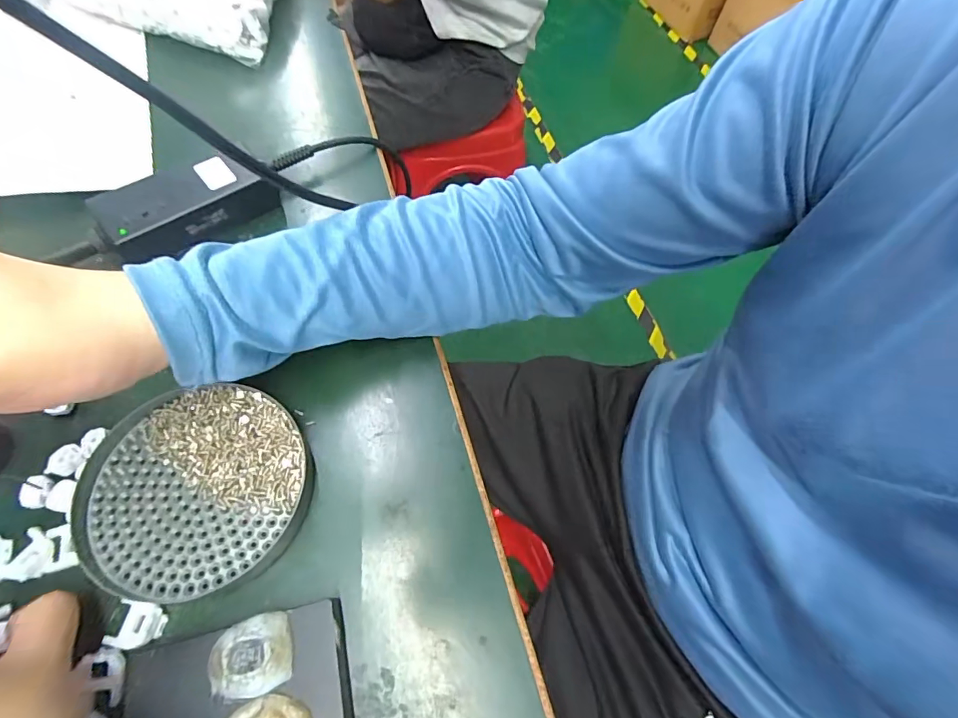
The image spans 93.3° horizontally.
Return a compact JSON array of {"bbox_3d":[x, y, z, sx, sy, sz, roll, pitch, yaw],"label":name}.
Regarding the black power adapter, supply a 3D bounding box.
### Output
[{"bbox_3d":[-0.215,-0.116,0.336,0.111,0.034,0.058,-37,70,-20],"label":"black power adapter"}]

